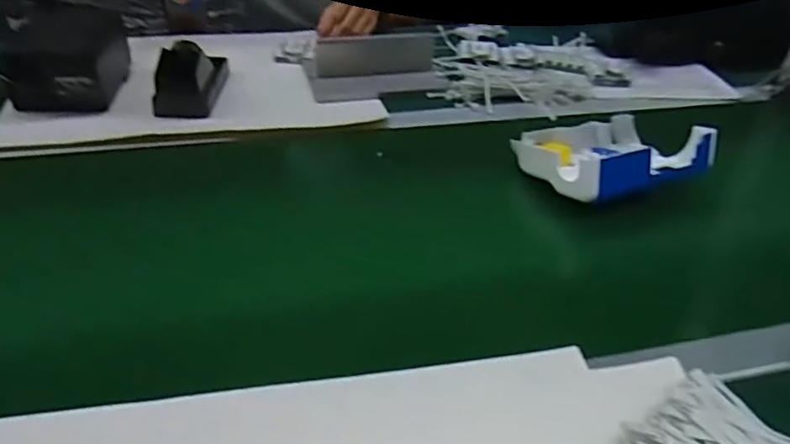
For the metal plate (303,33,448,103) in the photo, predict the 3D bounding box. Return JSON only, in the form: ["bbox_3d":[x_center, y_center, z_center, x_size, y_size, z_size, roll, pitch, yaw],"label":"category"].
[{"bbox_3d":[-0.030,-0.237,0.908,0.194,0.051,0.135,-7,38,-15],"label":"metal plate"}]

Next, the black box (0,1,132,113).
[{"bbox_3d":[-0.420,-0.205,0.797,0.115,0.073,0.140,-1,37,-7],"label":"black box"}]

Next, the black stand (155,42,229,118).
[{"bbox_3d":[-0.268,-0.200,0.804,0.065,0.068,0.139,3,36,-2],"label":"black stand"}]

